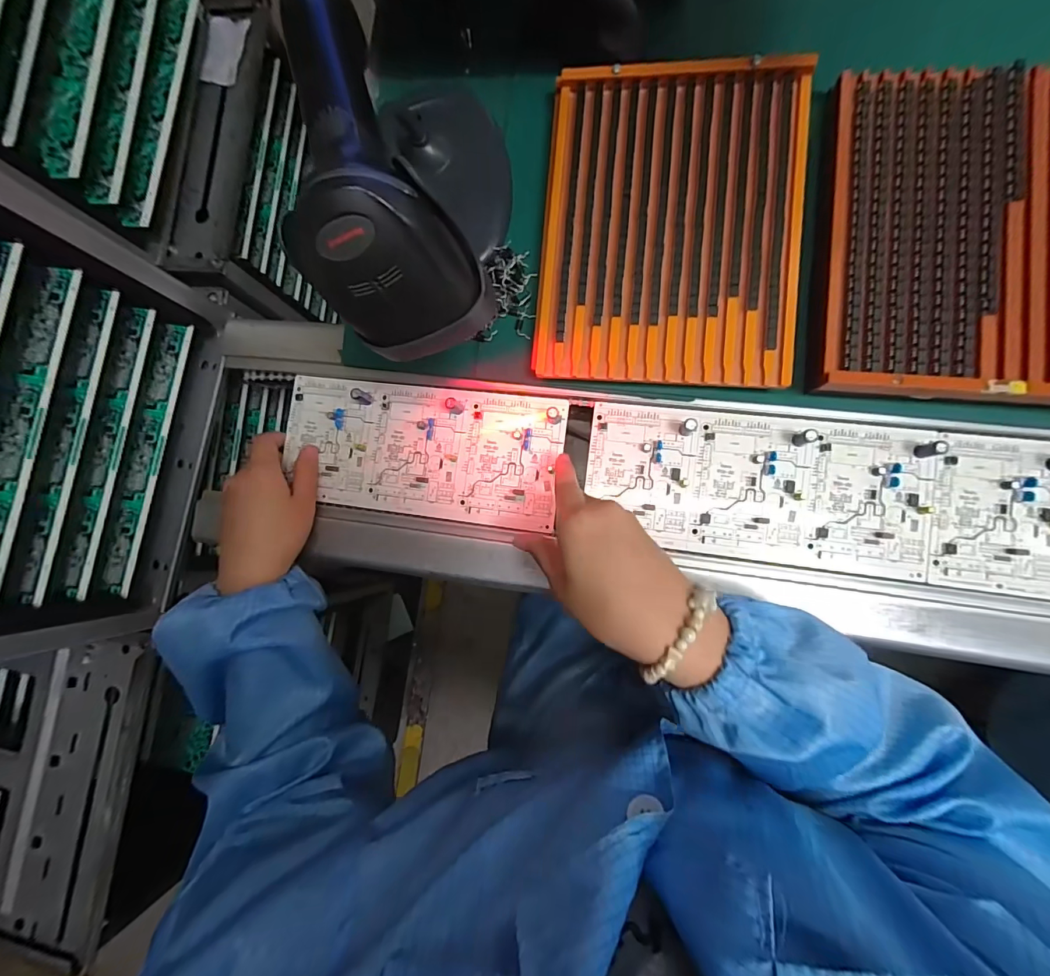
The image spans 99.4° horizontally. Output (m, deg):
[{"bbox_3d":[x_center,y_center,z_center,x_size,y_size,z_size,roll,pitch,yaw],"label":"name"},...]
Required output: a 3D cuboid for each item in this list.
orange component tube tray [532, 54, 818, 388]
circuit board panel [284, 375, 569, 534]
[{"bbox_3d":[0.108,-0.197,0.342,0.182,0.030,0.236,5,89,8],"label":"orange component tube tray"},{"bbox_3d":[-0.093,-0.035,0.390,0.247,0.010,0.112,10,90,9],"label":"circuit board panel"}]

